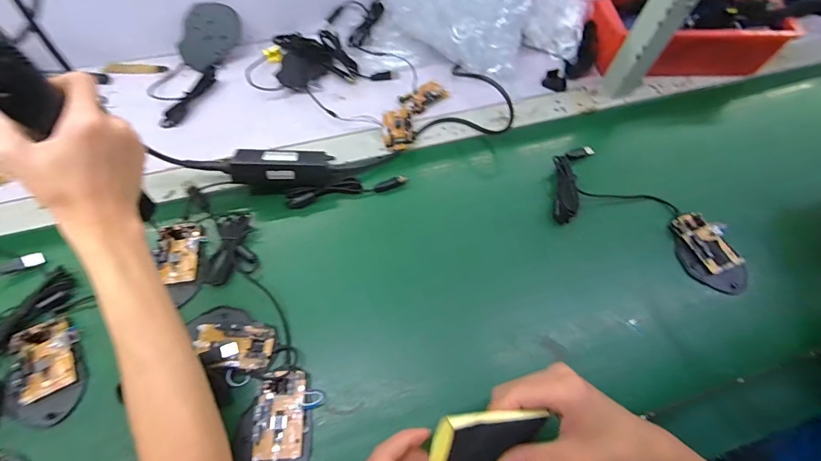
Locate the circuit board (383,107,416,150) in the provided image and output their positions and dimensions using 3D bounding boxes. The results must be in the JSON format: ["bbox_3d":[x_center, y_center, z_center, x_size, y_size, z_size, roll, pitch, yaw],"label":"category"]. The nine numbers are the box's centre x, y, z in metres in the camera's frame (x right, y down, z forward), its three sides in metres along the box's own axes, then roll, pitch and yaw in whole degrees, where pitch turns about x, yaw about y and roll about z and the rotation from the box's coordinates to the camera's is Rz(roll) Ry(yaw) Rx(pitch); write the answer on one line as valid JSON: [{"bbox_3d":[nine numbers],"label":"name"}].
[{"bbox_3d":[-0.019,-0.152,0.555,0.045,0.015,0.071,-11,64,-7],"label":"circuit board"}]

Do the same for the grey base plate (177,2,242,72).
[{"bbox_3d":[-0.318,-0.306,0.591,0.108,0.071,0.008,-37,28,8],"label":"grey base plate"}]

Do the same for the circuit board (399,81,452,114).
[{"bbox_3d":[0.021,-0.209,0.596,0.074,0.016,0.048,-31,68,-16],"label":"circuit board"}]

